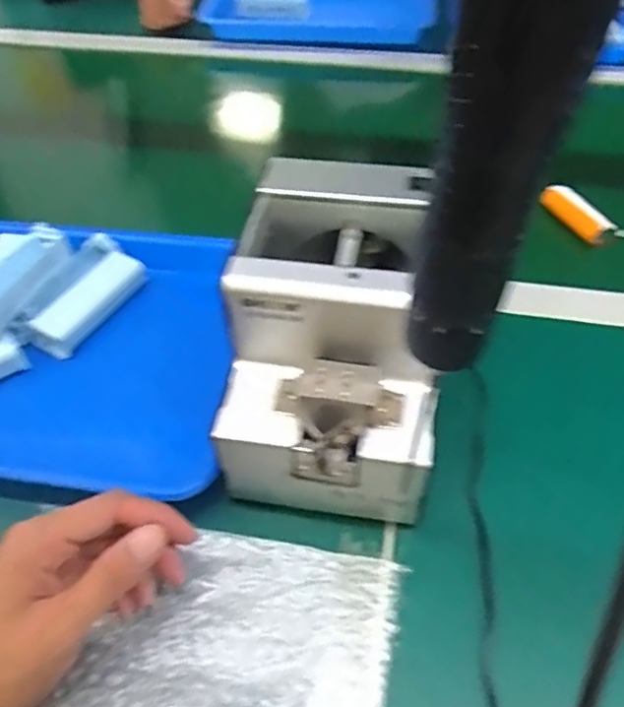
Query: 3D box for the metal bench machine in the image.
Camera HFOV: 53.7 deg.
[{"bbox_3d":[0.018,-0.006,0.393,0.122,0.148,0.175,7,50,9],"label":"metal bench machine"}]

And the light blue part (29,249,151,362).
[{"bbox_3d":[-0.182,-0.043,0.513,0.034,0.028,0.108,23,54,21],"label":"light blue part"}]

